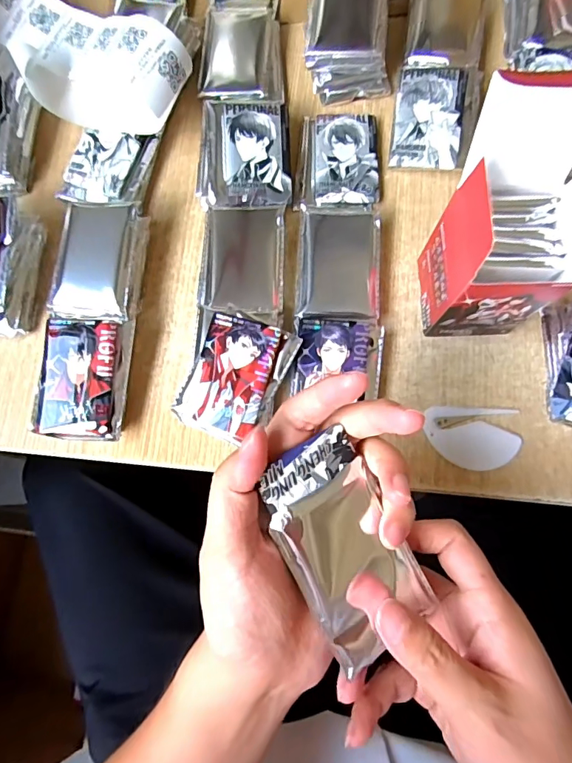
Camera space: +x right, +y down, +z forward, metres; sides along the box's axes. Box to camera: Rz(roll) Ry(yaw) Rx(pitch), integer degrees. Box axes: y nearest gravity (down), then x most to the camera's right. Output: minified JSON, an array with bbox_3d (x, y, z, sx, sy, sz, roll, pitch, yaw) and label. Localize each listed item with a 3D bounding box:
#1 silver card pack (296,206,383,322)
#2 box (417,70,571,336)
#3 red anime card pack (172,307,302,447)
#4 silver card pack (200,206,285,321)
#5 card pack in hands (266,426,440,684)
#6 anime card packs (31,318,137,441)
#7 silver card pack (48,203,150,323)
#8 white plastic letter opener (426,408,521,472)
[{"bbox_3d":[0.042,-0.095,0.369,0.063,0.015,0.095,2,77,2],"label":"silver card pack"},{"bbox_3d":[0.138,-0.096,0.302,0.074,0.145,0.100,2,77,2],"label":"box"},{"bbox_3d":[-0.038,-0.004,0.341,0.070,0.012,0.088,19,85,7],"label":"red anime card pack"},{"bbox_3d":[-0.035,-0.092,0.370,0.065,0.019,0.090,1,77,1],"label":"silver card pack"},{"bbox_3d":[0.030,0.084,0.241,0.060,0.010,0.113,-29,100,-17],"label":"card pack in hands"},{"bbox_3d":[-0.148,-0.001,0.347,0.064,0.029,0.086,5,77,2],"label":"anime card packs"},{"bbox_3d":[-0.146,-0.098,0.366,0.062,0.029,0.109,2,77,2],"label":"silver card pack"},{"bbox_3d":[0.138,0.042,0.346,0.068,0.005,0.045,4,77,2],"label":"white plastic letter opener"}]

